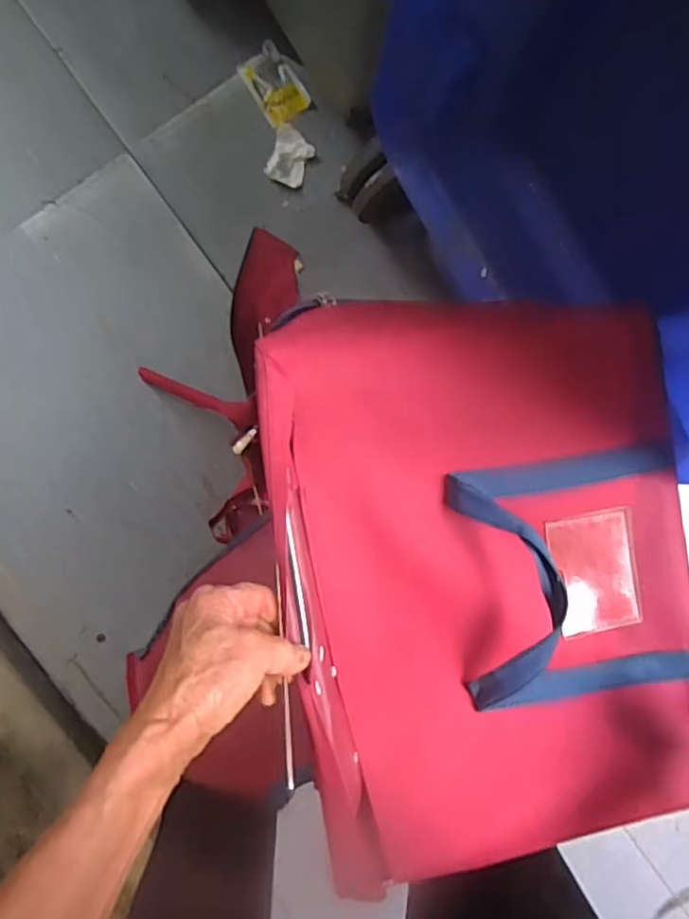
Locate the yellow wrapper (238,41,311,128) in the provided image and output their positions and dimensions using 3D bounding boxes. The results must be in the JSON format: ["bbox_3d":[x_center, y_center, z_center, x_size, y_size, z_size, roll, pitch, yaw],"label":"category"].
[{"bbox_3d":[-0.112,-0.589,1.011,0.071,0.013,0.112,-36,95,-2],"label":"yellow wrapper"}]

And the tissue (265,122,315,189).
[{"bbox_3d":[-0.084,-0.480,1.012,0.062,0.012,0.090,16,91,-5],"label":"tissue"}]

